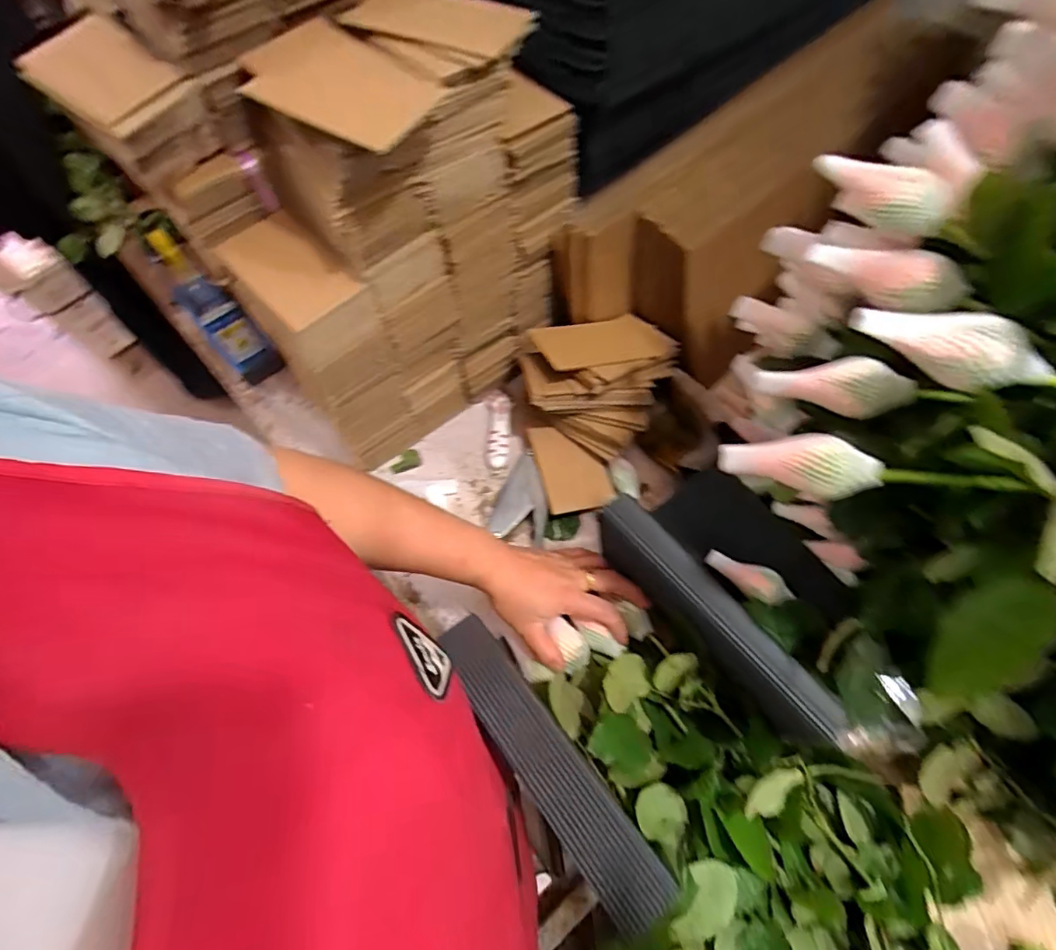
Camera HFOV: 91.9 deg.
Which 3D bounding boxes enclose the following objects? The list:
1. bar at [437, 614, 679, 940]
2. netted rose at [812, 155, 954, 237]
[{"bbox_3d":[0.010,0.190,0.340,0.042,0.014,0.208,-36,69,-14],"label":"bar"},{"bbox_3d":[0.212,-0.173,0.309,0.026,0.027,0.081,-40,70,-15],"label":"netted rose"}]

